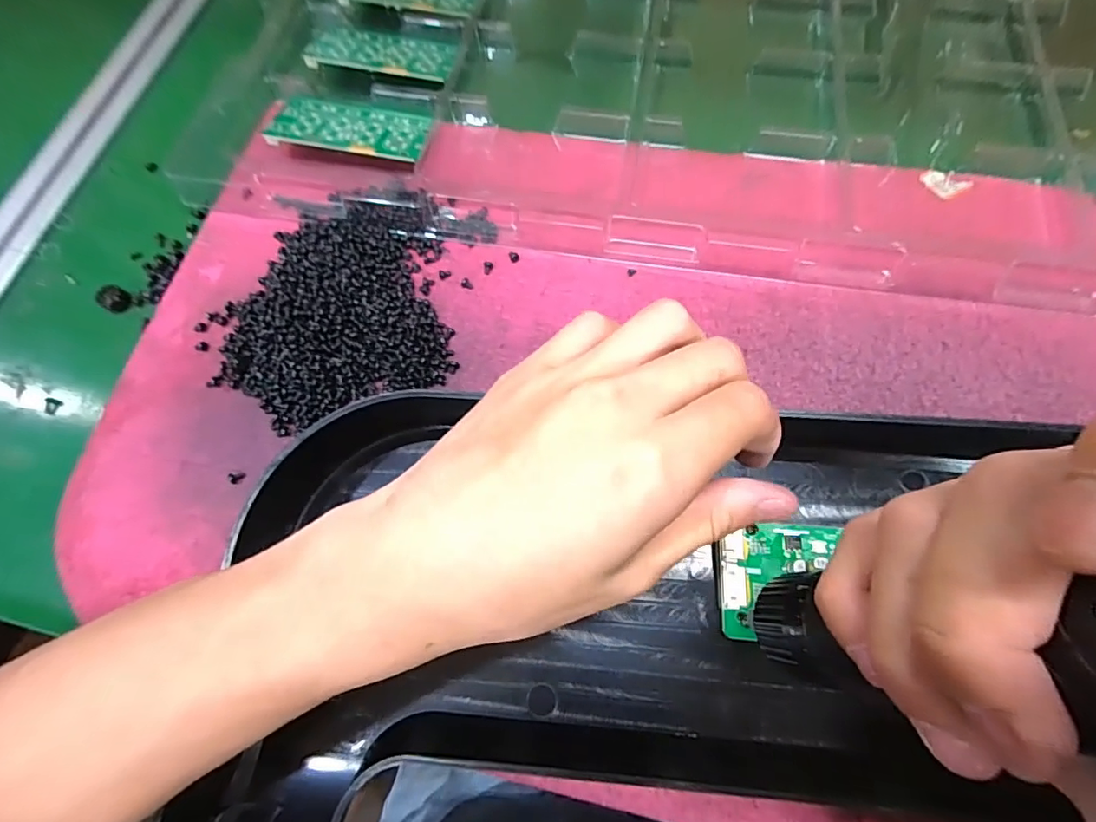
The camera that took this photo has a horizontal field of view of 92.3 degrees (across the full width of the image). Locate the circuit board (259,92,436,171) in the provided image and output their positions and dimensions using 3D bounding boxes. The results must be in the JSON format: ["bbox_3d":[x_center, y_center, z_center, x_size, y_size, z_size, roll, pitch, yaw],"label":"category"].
[{"bbox_3d":[-0.118,-0.169,0.316,0.093,0.006,0.052,12,57,3],"label":"circuit board"}]

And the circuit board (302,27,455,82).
[{"bbox_3d":[-0.108,-0.234,0.345,0.094,0.004,0.048,8,59,-1],"label":"circuit board"}]

